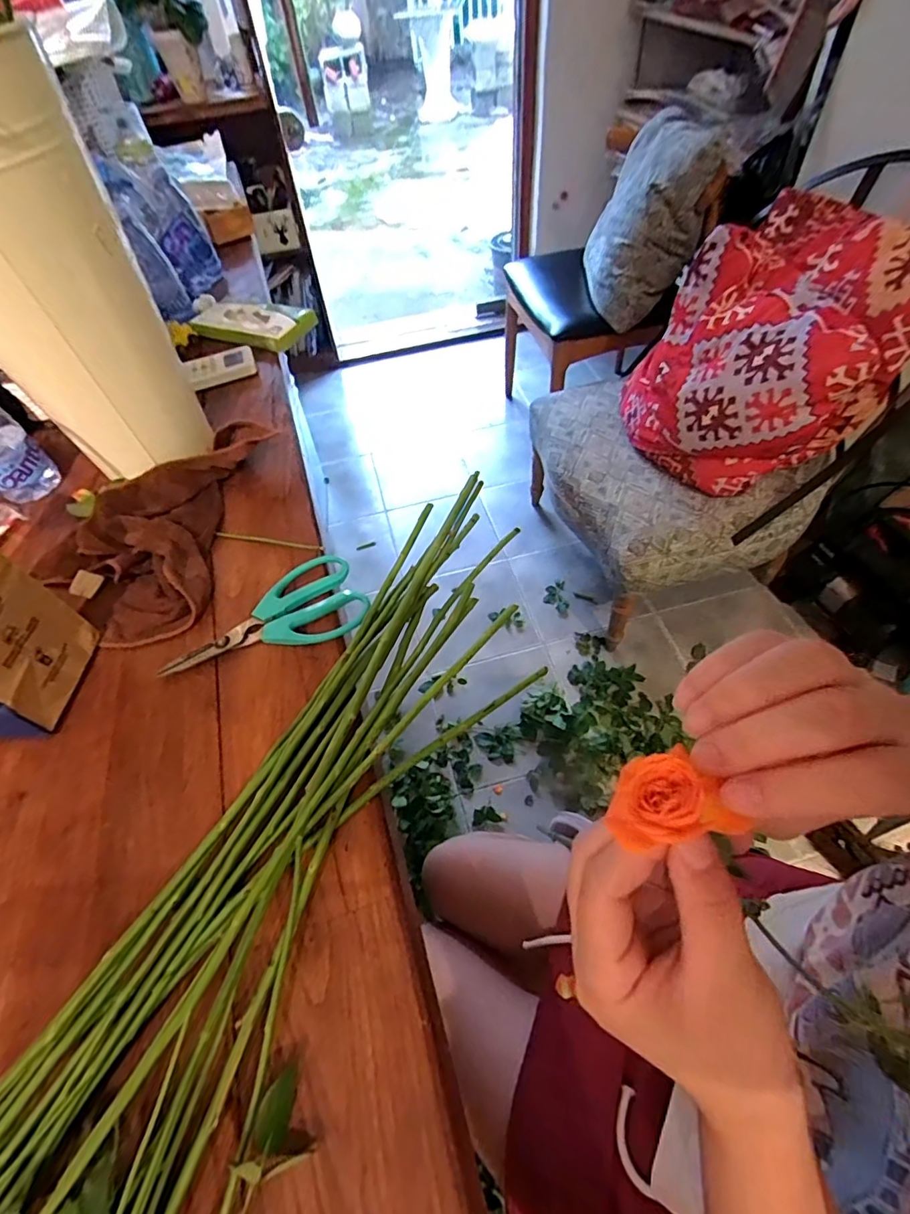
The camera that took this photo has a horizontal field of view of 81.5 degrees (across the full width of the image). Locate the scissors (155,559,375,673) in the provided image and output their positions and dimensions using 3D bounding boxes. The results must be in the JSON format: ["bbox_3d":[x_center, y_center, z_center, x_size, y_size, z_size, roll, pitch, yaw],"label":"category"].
[{"bbox_3d":[-0.165,0.016,0.463,0.171,0.014,0.081,-26,56,-14],"label":"scissors"}]

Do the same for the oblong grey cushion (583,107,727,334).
[{"bbox_3d":[0.470,-0.985,1.311,0.243,0.318,0.469,6,55,9],"label":"oblong grey cushion"}]

